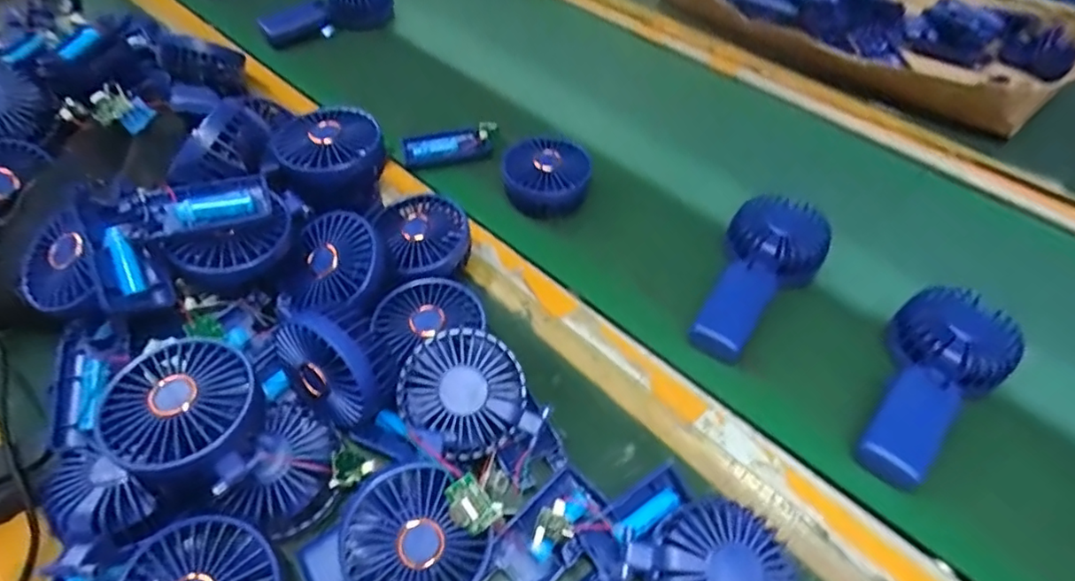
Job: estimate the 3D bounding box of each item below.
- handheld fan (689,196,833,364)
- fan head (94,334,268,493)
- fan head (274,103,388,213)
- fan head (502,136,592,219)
[{"bbox_3d":[0.187,-0.013,0.500,0.080,0.036,0.168,27,57,20],"label":"handheld fan"},{"bbox_3d":[-0.214,0.076,0.365,0.086,0.043,0.086,0,52,0],"label":"fan head"},{"bbox_3d":[-0.173,-0.109,0.506,0.084,0.058,0.078,-22,55,-17],"label":"fan head"},{"bbox_3d":[0.009,-0.111,0.577,0.080,0.033,0.081,0,52,0],"label":"fan head"}]

